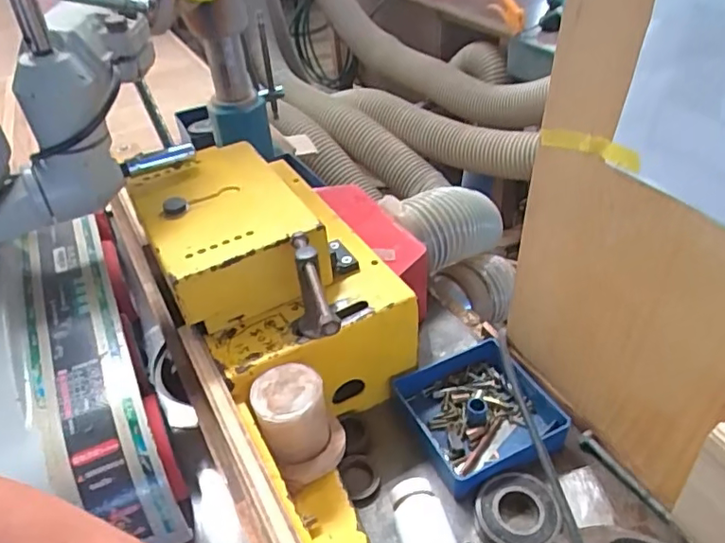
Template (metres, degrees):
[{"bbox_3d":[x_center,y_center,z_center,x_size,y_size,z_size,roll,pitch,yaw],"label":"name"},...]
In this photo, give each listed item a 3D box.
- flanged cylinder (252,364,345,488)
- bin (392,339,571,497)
[{"bbox_3d":[-0.058,0.138,0.529,0.069,0.079,0.074,-19,43,-14],"label":"flanged cylinder"},{"bbox_3d":[0.124,0.151,0.612,0.146,0.040,0.144,-23,45,-18],"label":"bin"}]

